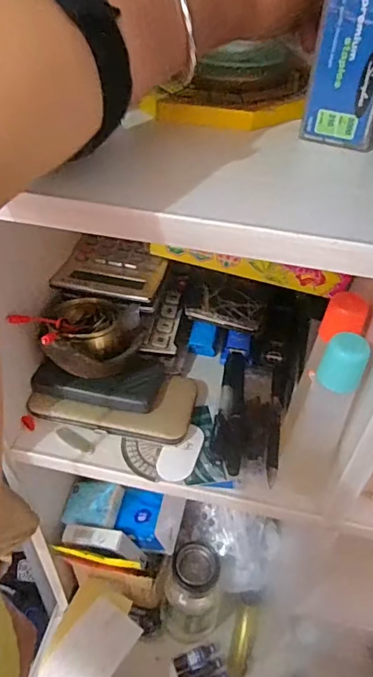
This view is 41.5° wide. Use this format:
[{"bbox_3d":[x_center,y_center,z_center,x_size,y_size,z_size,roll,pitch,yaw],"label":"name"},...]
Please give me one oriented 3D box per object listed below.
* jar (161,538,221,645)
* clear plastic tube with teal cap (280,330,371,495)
[{"bbox_3d":[0.007,0.378,0.717,0.085,0.204,0.075,-12,47,-15],"label":"jar"},{"bbox_3d":[0.110,0.063,0.391,0.038,0.166,0.029,14,45,11],"label":"clear plastic tube with teal cap"}]

